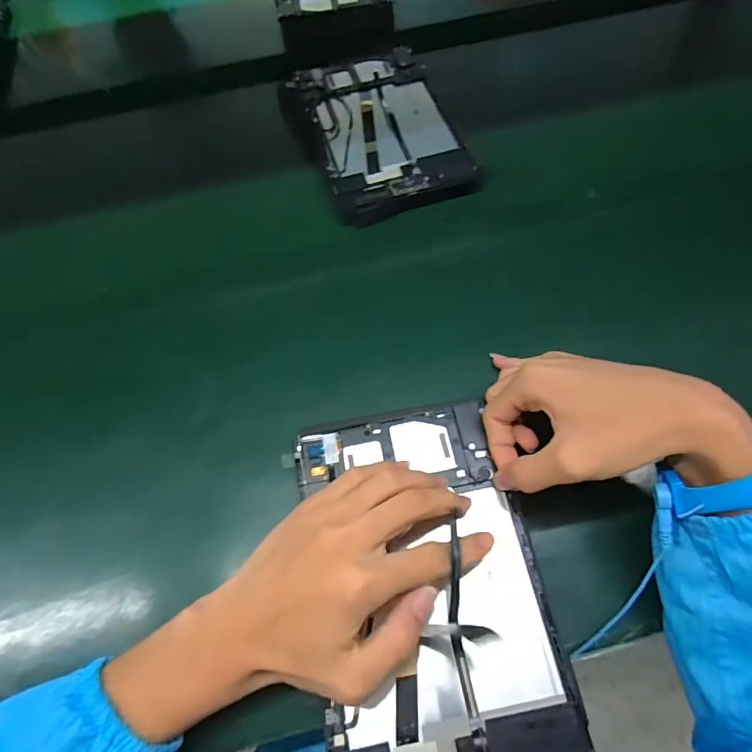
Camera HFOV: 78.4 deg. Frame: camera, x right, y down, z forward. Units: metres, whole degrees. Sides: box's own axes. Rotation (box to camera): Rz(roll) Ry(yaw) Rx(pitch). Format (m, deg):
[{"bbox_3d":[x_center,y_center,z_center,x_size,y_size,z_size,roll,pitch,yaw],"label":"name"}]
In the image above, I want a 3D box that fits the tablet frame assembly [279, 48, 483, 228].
[{"bbox_3d":[-0.001,-0.281,0.526,0.160,0.023,0.245,-19,65,-6],"label":"tablet frame assembly"}]

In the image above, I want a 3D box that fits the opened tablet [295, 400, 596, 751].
[{"bbox_3d":[0.033,0.137,0.305,0.148,0.007,0.243,-10,64,-2],"label":"opened tablet"}]

